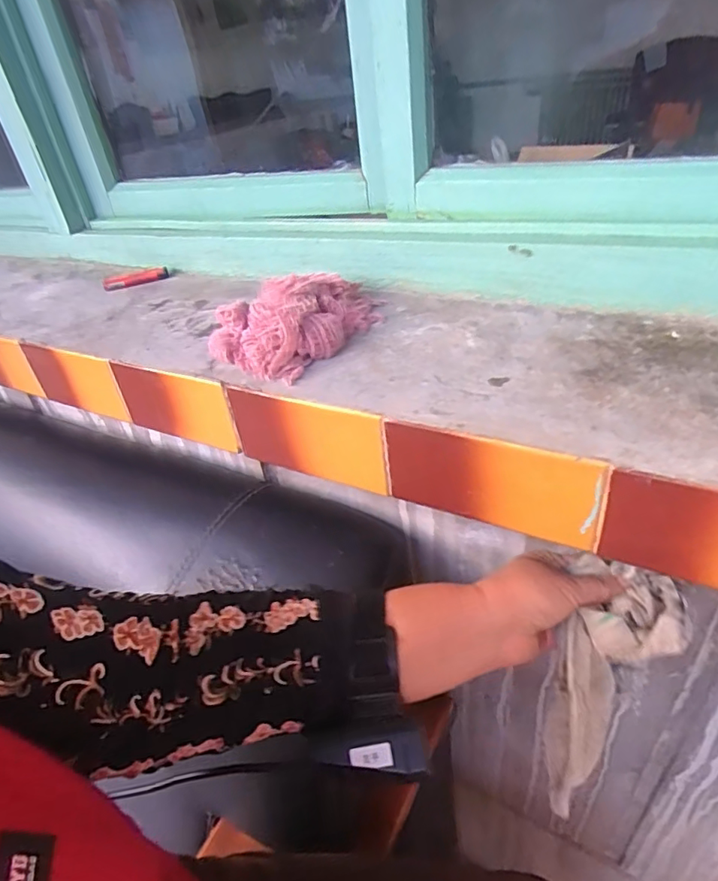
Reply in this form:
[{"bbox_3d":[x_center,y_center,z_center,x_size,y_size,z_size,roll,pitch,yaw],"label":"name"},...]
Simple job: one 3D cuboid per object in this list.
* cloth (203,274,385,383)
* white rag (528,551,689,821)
[{"bbox_3d":[-0.053,-0.118,0.490,0.118,0.046,0.159,26,47,38],"label":"cloth"},{"bbox_3d":[0.155,0.155,0.355,0.079,0.050,0.162,21,79,34],"label":"white rag"}]

